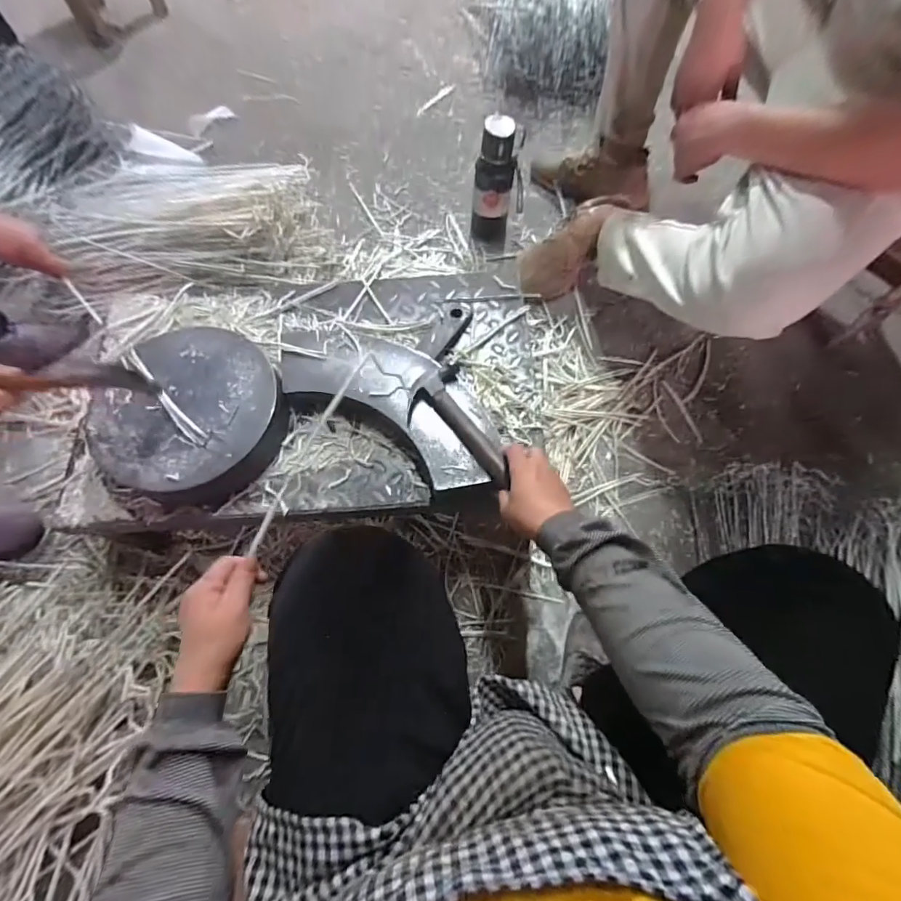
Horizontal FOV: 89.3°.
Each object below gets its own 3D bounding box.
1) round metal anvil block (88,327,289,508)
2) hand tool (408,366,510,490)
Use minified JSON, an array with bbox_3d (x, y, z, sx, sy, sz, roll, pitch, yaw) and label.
[{"bbox_3d":[-0.366,-0.051,0.661,0.243,0.072,0.246,0,67,0],"label":"round metal anvil block"},{"bbox_3d":[0.015,-0.028,0.626,0.090,0.021,0.189,-31,73,-12],"label":"hand tool"}]

